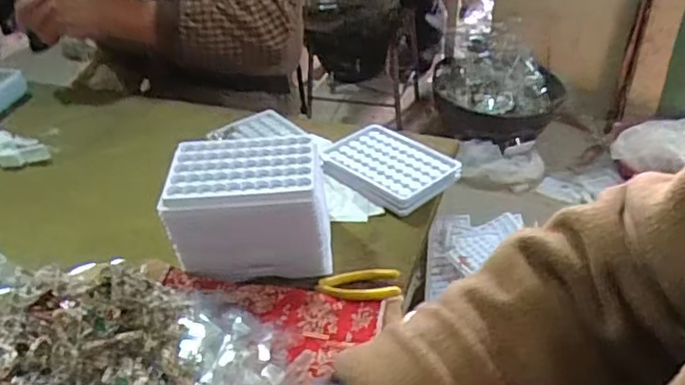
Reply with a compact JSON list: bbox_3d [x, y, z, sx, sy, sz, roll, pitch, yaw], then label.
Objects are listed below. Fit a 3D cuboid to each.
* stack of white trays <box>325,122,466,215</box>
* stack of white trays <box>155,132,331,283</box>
[{"bbox_3d":[0.050,-0.028,0.644,0.095,0.020,0.125,-31,45,-34],"label":"stack of white trays"},{"bbox_3d":[-0.079,0.014,0.527,0.129,0.093,0.086,-4,36,-3],"label":"stack of white trays"}]

